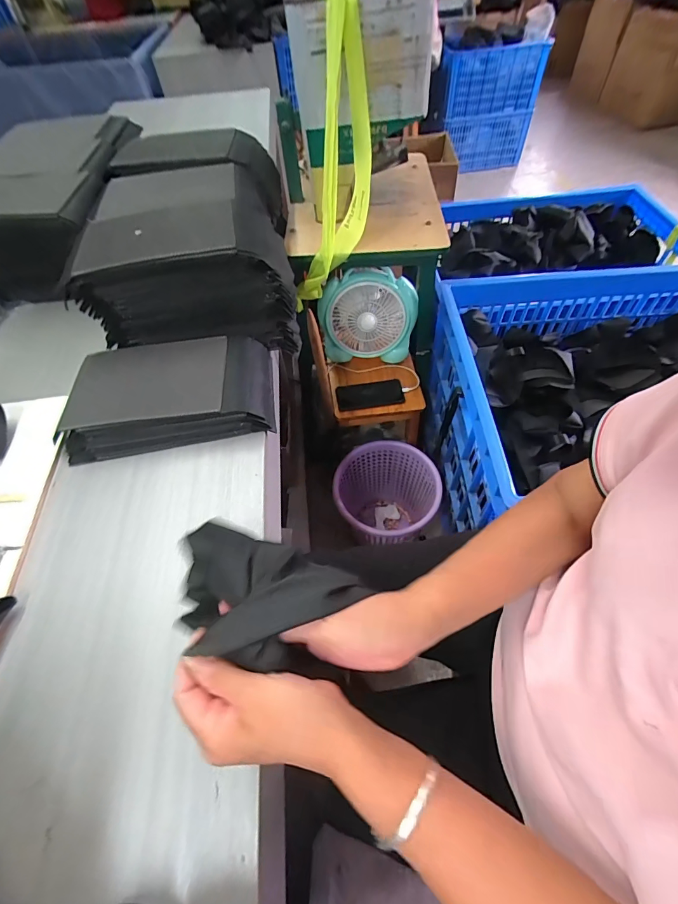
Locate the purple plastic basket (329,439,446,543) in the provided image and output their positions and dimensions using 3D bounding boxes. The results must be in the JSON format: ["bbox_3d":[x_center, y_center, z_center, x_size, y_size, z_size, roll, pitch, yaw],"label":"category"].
[{"bbox_3d":[0.130,0.159,1.121,0.263,0.275,0.272,-2,55,2],"label":"purple plastic basket"}]

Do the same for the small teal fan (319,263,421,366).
[{"bbox_3d":[0.073,-0.351,0.999,0.232,0.232,0.090,2,42,3],"label":"small teal fan"}]

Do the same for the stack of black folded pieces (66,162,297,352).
[{"bbox_3d":[-0.224,-0.281,0.629,0.298,0.157,0.203,-5,55,0],"label":"stack of black folded pieces"}]

